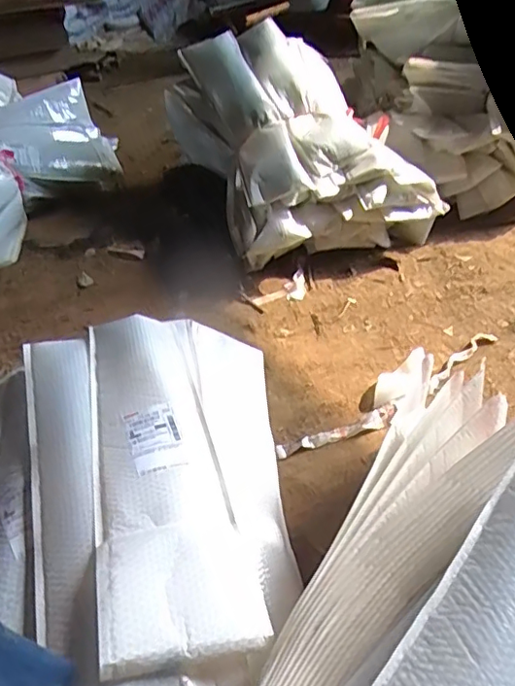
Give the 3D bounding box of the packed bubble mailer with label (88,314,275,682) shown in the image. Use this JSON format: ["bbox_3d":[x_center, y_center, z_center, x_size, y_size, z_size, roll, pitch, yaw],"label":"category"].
[{"bbox_3d":[-0.143,0.141,0.788,0.181,0.046,0.611,0,39,-18],"label":"packed bubble mailer with label"}]

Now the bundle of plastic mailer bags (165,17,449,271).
[{"bbox_3d":[0.066,-0.541,1.452,0.468,0.409,0.725,-20,43,-14],"label":"bundle of plastic mailer bags"}]

